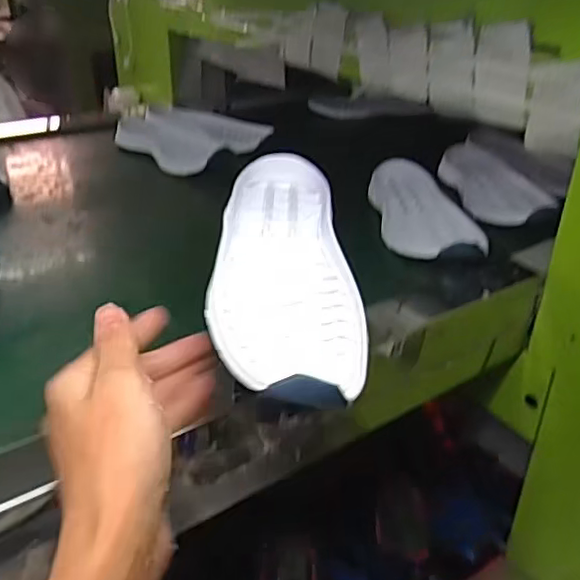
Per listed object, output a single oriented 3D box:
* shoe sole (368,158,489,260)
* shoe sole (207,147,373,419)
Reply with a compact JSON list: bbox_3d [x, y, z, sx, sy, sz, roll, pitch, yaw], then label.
[{"bbox_3d":[0.130,-0.086,0.634,0.080,0.034,0.237,2,27,-8],"label":"shoe sole"},{"bbox_3d":[-0.006,-0.019,0.377,0.083,0.039,0.222,-1,33,-6],"label":"shoe sole"}]

